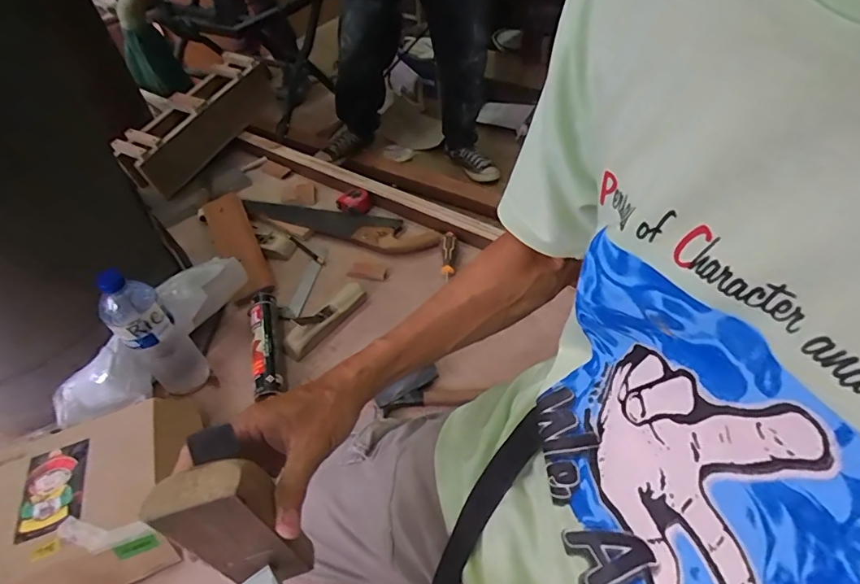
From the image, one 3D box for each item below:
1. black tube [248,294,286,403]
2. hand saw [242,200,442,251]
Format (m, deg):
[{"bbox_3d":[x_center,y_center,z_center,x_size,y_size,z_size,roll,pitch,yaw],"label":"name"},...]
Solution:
[{"bbox_3d":[-0.292,0.093,0.855,0.049,0.050,0.204,-13,48,-8],"label":"black tube"},{"bbox_3d":[-0.201,-0.167,1.095,0.455,0.034,0.105,12,50,15],"label":"hand saw"}]

